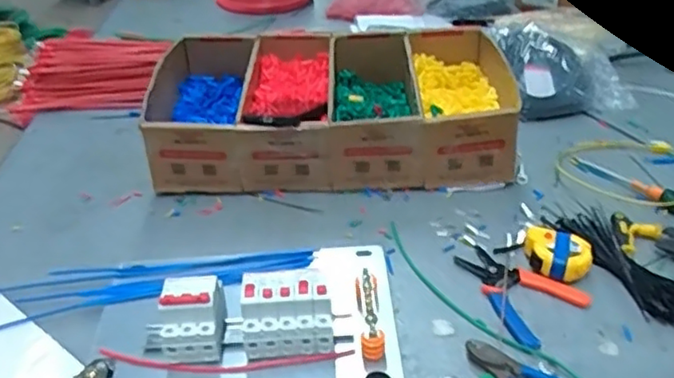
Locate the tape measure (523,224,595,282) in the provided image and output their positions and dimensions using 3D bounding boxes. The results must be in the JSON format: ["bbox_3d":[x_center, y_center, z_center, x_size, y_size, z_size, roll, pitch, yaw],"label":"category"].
[{"bbox_3d":[0.262,0.078,0.758,0.081,0.037,0.076,-2,36,1],"label":"tape measure"}]

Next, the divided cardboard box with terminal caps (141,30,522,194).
[{"bbox_3d":[-0.017,-0.137,0.995,0.517,0.114,0.328,-1,36,3],"label":"divided cardboard box with terminal caps"}]

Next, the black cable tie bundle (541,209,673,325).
[{"bbox_3d":[0.330,0.080,0.749,0.049,0.034,0.193,-16,38,-18],"label":"black cable tie bundle"}]

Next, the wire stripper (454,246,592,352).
[{"bbox_3d":[0.199,0.113,0.735,0.102,0.011,0.144,-27,42,-29],"label":"wire stripper"}]

